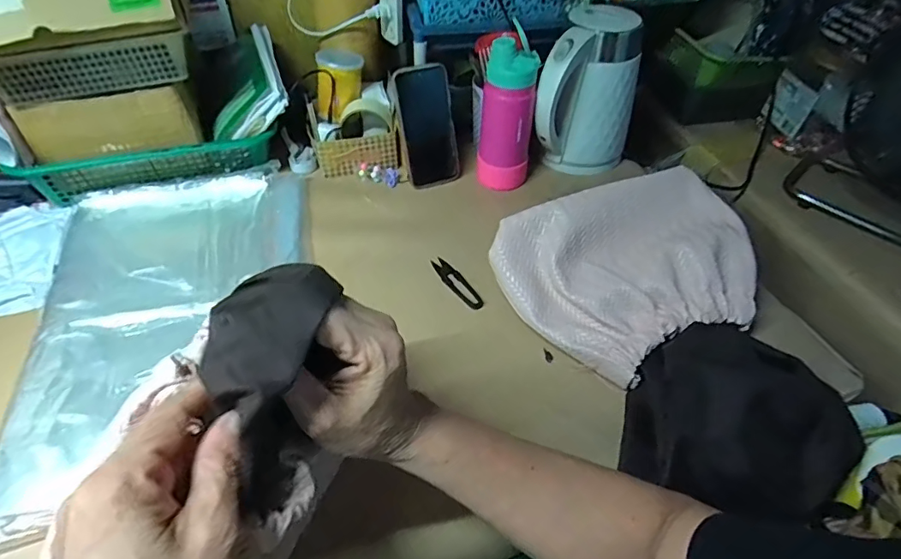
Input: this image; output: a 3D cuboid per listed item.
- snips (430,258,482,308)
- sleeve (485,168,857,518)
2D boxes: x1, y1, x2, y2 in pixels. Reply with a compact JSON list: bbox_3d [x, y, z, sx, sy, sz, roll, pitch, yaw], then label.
[{"bbox_3d":[0.008,0.004,0.636,0.023,0.006,0.096,-24,52,-23],"label":"snips"},{"bbox_3d":[0.247,0.048,0.544,0.277,0.123,0.367,-21,51,-21],"label":"sleeve"}]

